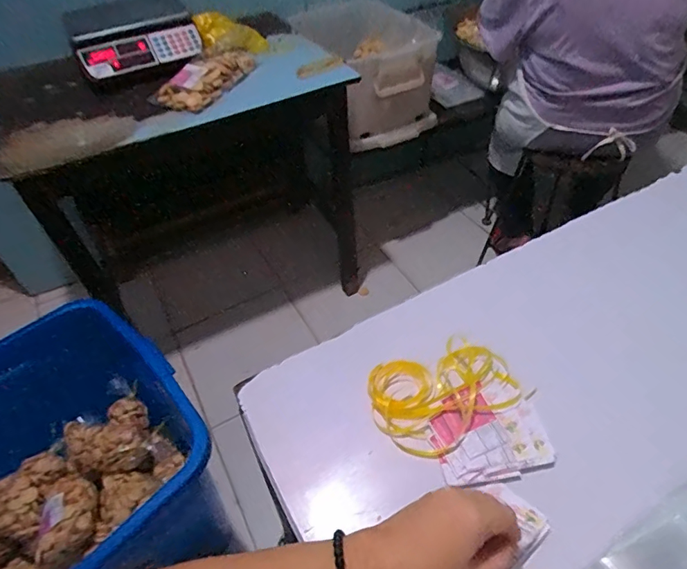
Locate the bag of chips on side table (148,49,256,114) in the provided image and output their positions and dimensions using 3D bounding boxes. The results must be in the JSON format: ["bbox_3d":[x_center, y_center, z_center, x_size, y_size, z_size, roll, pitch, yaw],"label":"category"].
[{"bbox_3d":[-0.312,-0.487,1.105,0.129,0.057,0.263,20,51,24],"label":"bag of chips on side table"}]

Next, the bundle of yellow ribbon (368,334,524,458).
[{"bbox_3d":[0.107,0.116,0.533,0.154,0.027,0.121,-26,49,-18],"label":"bundle of yellow ribbon"}]

